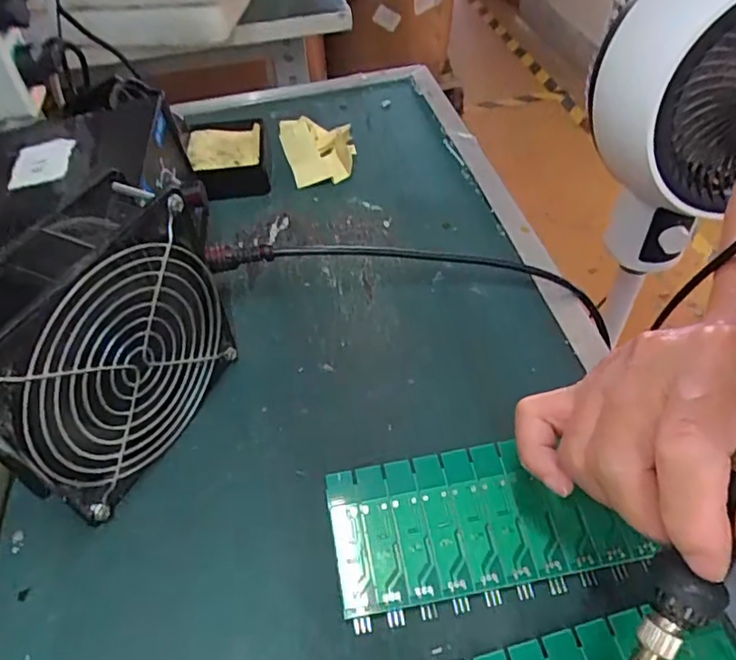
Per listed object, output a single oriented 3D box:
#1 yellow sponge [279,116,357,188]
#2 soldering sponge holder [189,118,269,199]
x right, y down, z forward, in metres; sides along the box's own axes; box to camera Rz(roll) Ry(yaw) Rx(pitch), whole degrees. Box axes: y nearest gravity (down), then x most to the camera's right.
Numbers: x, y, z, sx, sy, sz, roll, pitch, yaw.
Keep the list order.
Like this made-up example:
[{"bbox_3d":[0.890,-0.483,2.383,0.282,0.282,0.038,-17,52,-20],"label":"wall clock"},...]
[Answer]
[{"bbox_3d":[-0.038,-0.143,0.471,0.054,0.024,0.063,-13,49,-8],"label":"yellow sponge"},{"bbox_3d":[-0.109,-0.133,0.465,0.056,0.027,0.072,-9,48,-4],"label":"soldering sponge holder"}]

